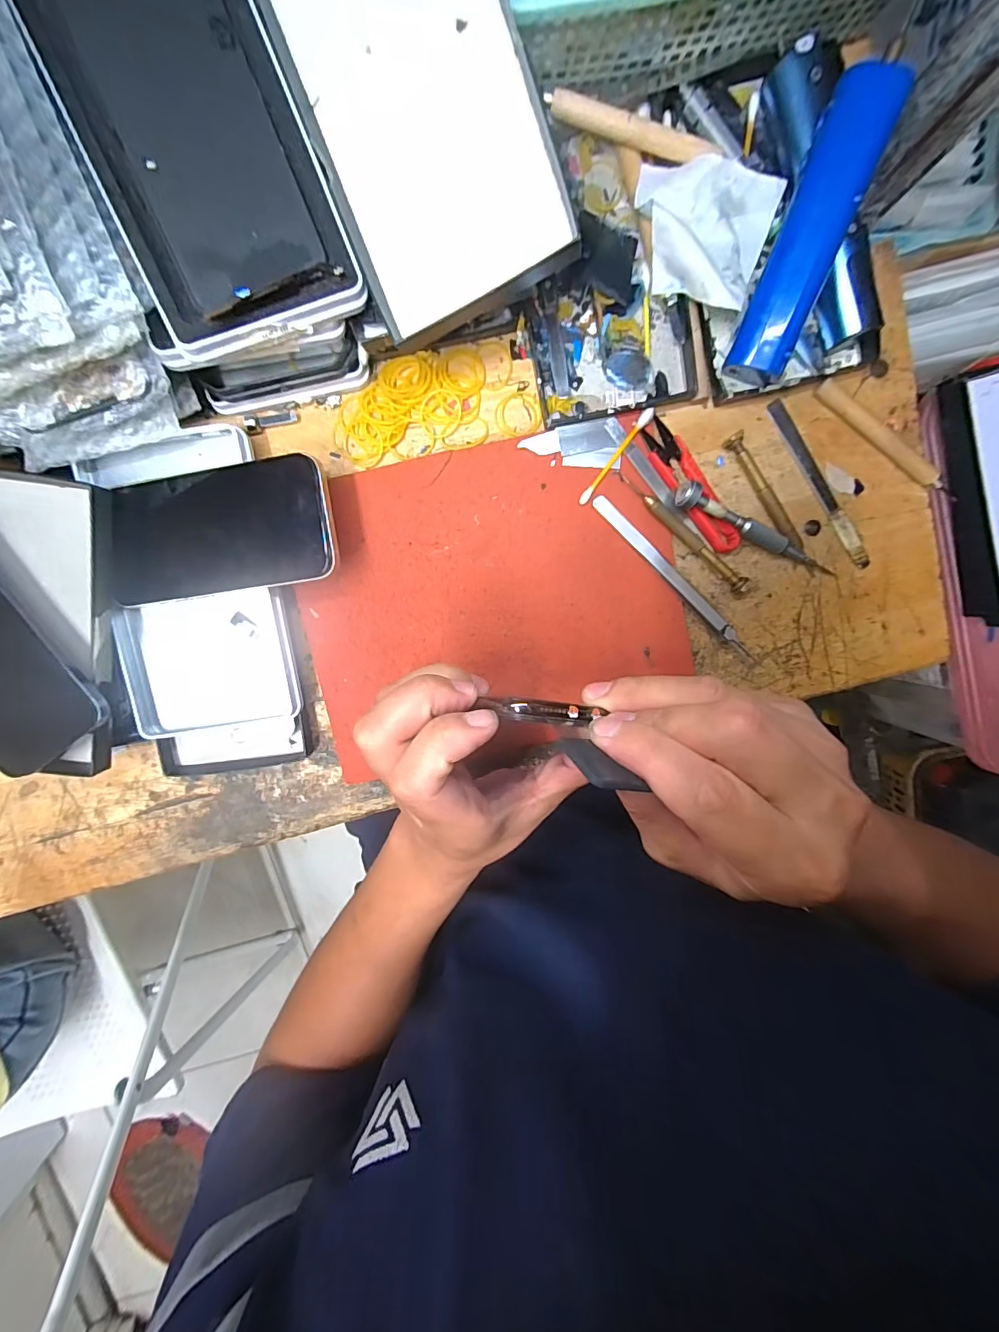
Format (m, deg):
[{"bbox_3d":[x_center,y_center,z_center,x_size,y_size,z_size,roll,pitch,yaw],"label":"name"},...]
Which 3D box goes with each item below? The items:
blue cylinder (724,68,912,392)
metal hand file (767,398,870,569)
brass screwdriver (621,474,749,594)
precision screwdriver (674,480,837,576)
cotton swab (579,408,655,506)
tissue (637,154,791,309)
[{"bbox_3d":[0.168,-0.232,0.260,0.032,0.025,0.130,13,119,-4],"label":"blue cylinder"},{"bbox_3d":[0.218,-0.122,0.322,0.012,0.008,0.129,-34,98,3],"label":"metal hand file"},{"bbox_3d":[0.125,-0.087,0.316,0.109,0.007,0.009,39,95,-7],"label":"brass screwdriver"},{"bbox_3d":[0.167,-0.088,0.313,0.116,0.016,0.016,23,97,-14],"label":"precision screwdriver"},{"bbox_3d":[0.076,-0.136,0.309,0.007,0.004,0.072,38,95,-7],"label":"cotton swab"},{"bbox_3d":[0.118,-0.255,0.277,0.081,0.033,0.082,15,98,-4],"label":"tissue"}]

